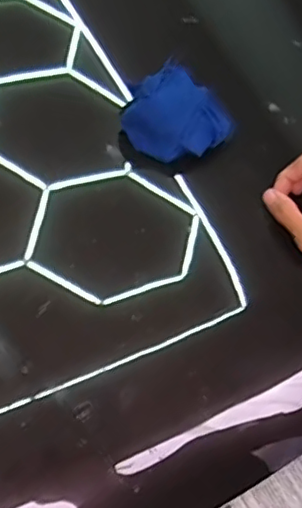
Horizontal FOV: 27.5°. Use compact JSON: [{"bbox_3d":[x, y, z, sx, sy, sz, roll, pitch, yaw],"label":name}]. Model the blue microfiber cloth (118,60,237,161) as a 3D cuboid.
[{"bbox_3d":[0.021,-0.128,0.586,0.083,0.025,0.086,-42,85,1],"label":"blue microfiber cloth"}]

